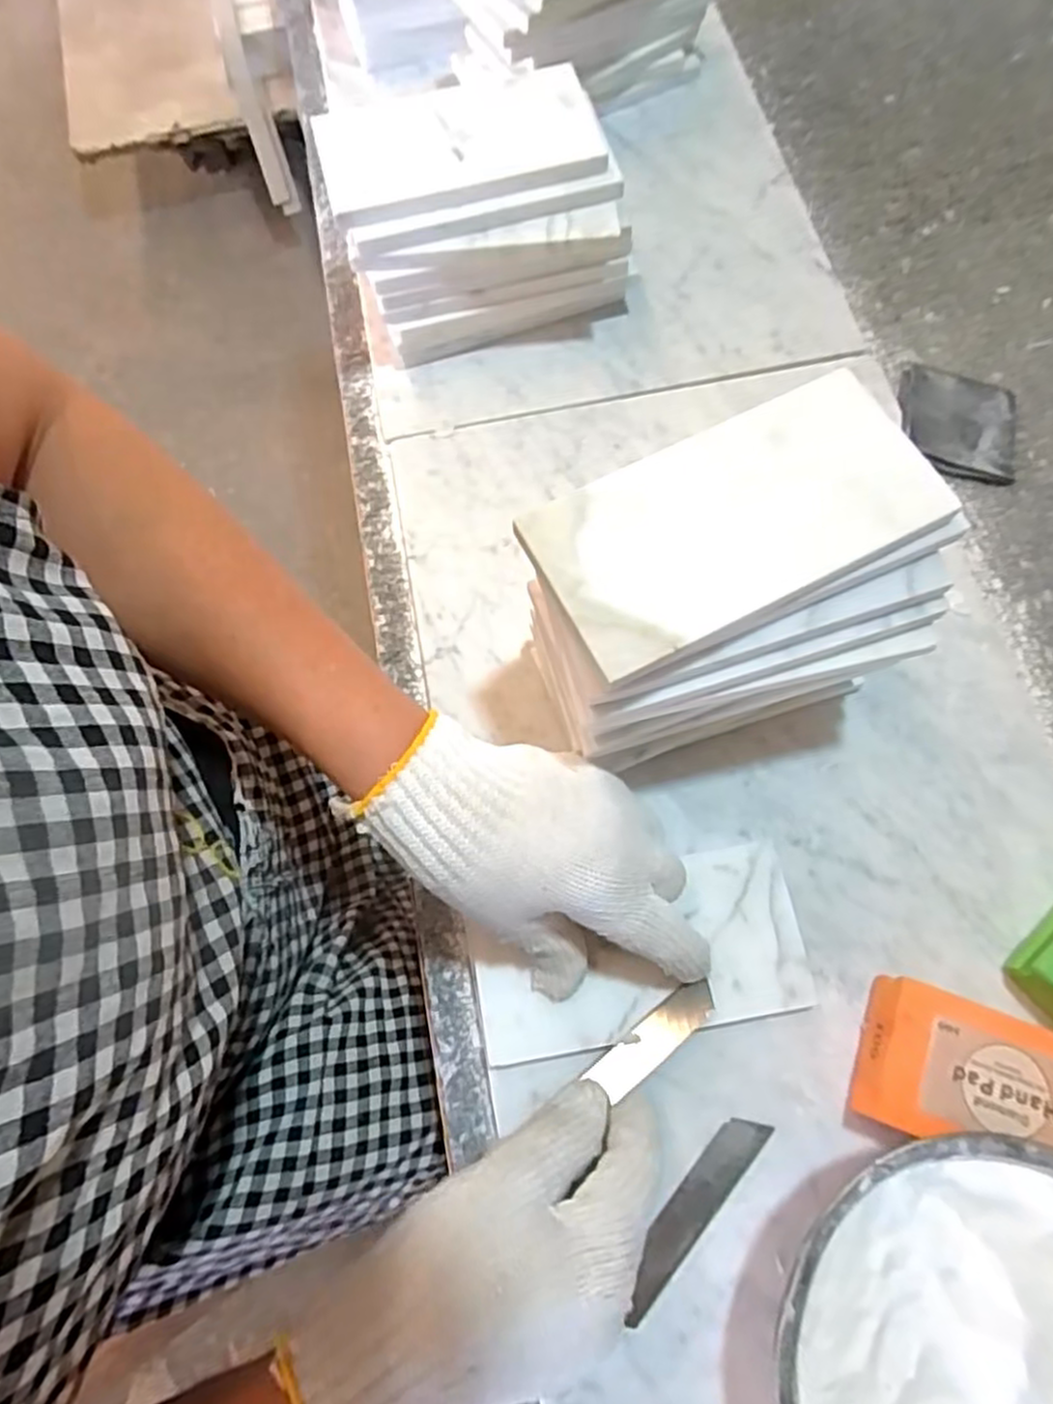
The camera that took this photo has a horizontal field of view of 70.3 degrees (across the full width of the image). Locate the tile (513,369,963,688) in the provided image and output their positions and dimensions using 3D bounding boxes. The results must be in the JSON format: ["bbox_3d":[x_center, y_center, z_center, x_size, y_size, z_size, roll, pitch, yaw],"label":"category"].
[{"bbox_3d":[0.079,-0.069,0.280,0.148,0.009,0.075,-26,73,-10],"label":"tile"}]

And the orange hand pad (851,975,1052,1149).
[{"bbox_3d":[0.193,0.162,0.318,0.097,0.033,0.057,19,72,9],"label":"orange hand pad"}]

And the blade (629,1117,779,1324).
[{"bbox_3d":[0.070,0.215,0.316,0.018,0.004,0.090,40,76,15],"label":"blade"}]

